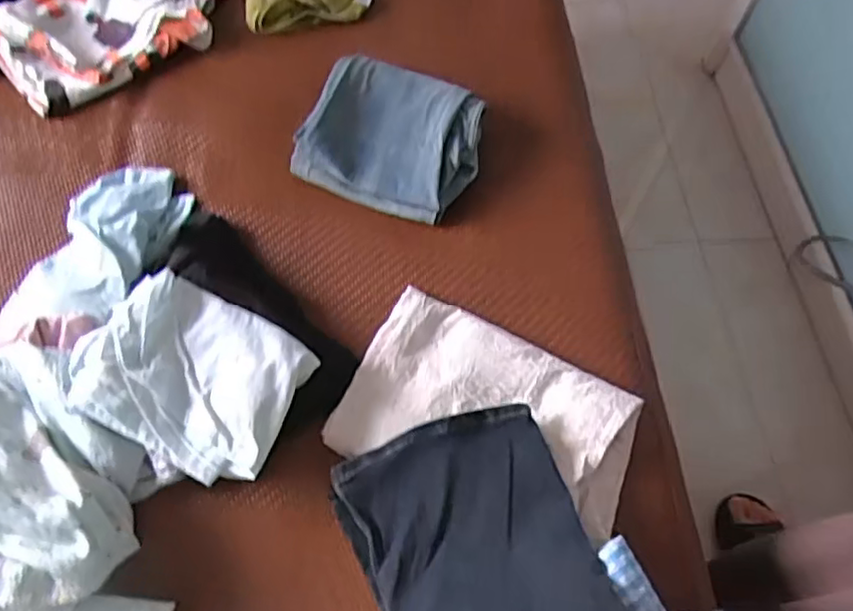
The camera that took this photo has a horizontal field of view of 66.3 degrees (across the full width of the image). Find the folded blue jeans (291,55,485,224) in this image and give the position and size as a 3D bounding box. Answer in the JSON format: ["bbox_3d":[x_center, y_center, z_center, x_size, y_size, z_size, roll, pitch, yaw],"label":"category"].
[{"bbox_3d":[-0.042,-0.228,0.861,0.220,0.048,0.186,17,64,7],"label":"folded blue jeans"}]

